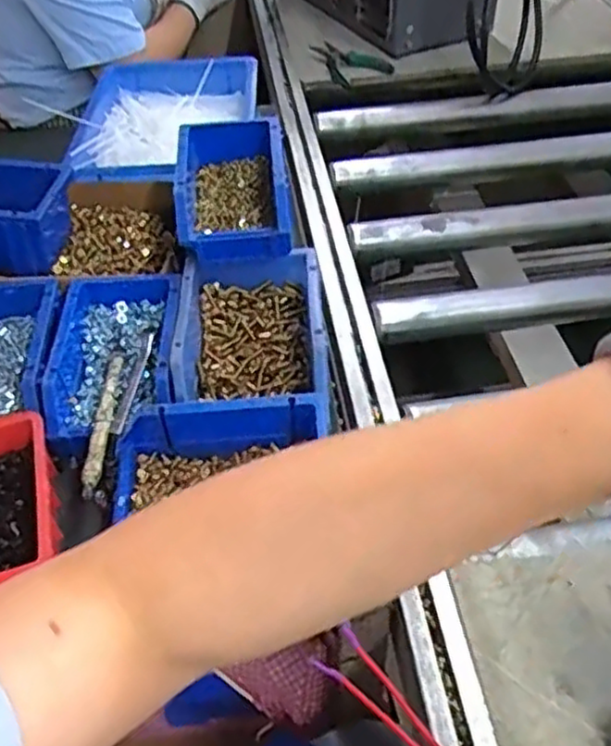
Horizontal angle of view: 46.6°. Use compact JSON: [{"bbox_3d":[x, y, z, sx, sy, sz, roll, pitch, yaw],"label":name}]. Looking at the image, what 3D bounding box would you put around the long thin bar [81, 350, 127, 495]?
[{"bbox_3d":[-0.159,0.038,0.559,0.012,0.017,0.141,-2,46,0],"label":"long thin bar"}]

